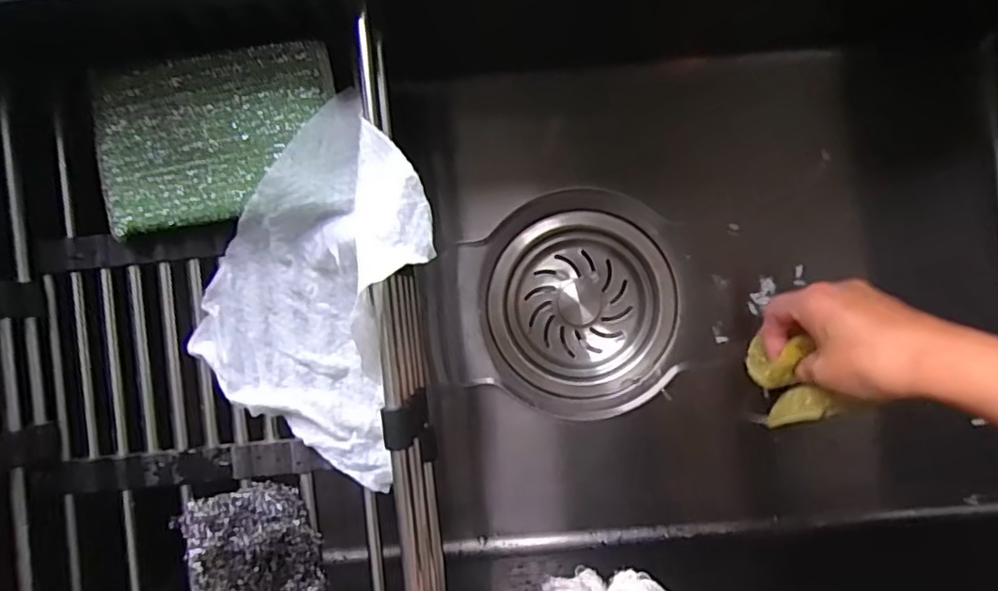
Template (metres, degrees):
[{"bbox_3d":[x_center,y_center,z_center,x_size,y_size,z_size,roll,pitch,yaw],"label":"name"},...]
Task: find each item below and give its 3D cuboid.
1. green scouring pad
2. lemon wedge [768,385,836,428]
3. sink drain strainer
[{"bbox_3d":[-0.145,-0.080,0.314,0.118,0.015,0.082,-10,92,8],"label":"green scouring pad"},{"bbox_3d":[0.204,0.075,0.426,0.041,0.020,0.020,-19,91,9],"label":"lemon wedge"},{"bbox_3d":[0.062,0.006,0.481,0.142,0.045,0.163,-7,90,1],"label":"sink drain strainer"}]

